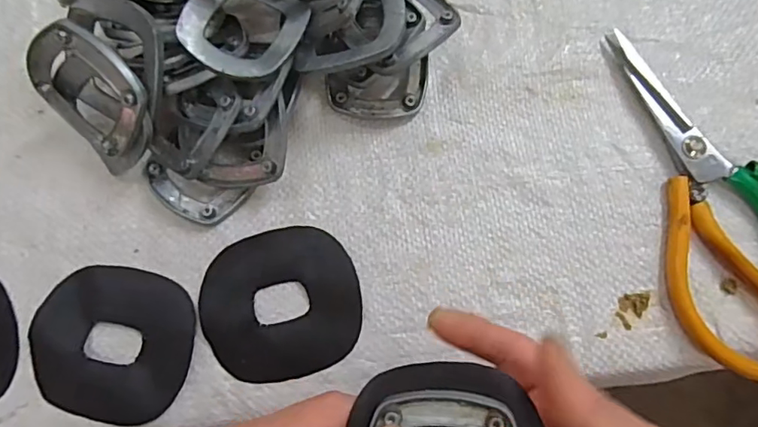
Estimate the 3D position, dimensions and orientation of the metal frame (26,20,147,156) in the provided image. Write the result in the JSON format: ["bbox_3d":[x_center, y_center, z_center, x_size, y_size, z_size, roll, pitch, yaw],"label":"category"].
[{"bbox_3d":[-0.143,-0.058,0.266,0.063,0.067,0.015,36,39,0],"label":"metal frame"}]

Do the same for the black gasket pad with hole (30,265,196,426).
[{"bbox_3d":[-0.137,0.066,0.273,0.080,0.005,0.073,14,79,4],"label":"black gasket pad with hole"}]

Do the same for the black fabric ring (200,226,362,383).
[{"bbox_3d":[-0.051,0.046,0.278,0.079,0.004,0.075,-13,79,-1],"label":"black fabric ring"}]

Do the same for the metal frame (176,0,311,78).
[{"bbox_3d":[-0.068,-0.097,0.268,0.059,0.015,0.058,16,80,4],"label":"metal frame"}]

